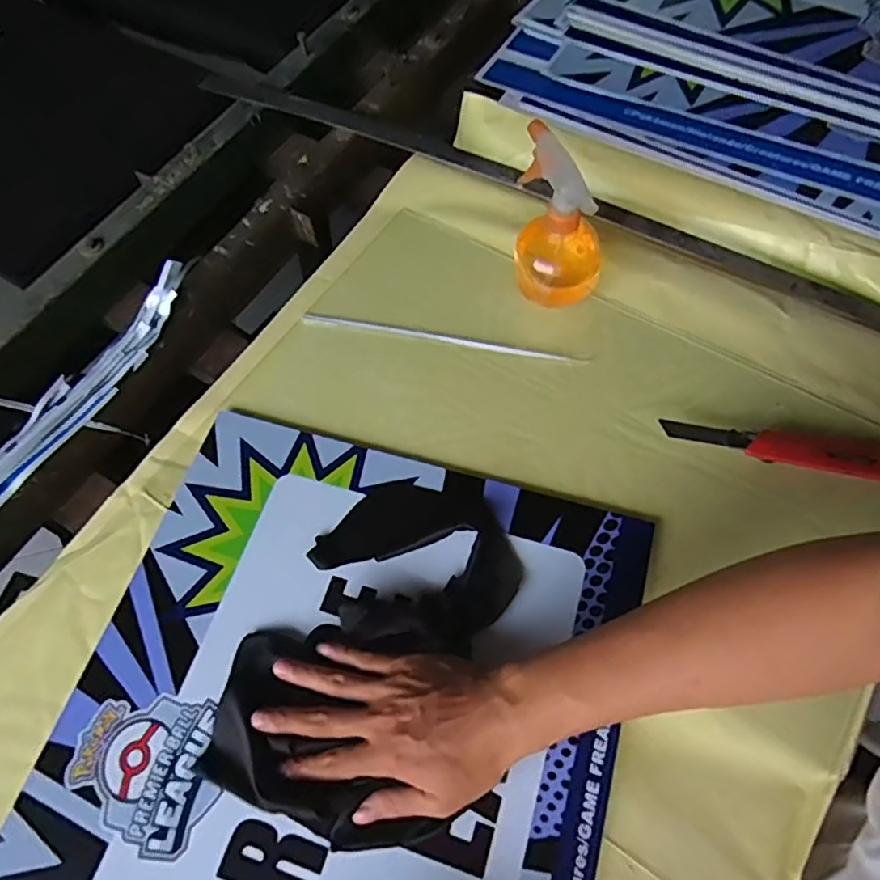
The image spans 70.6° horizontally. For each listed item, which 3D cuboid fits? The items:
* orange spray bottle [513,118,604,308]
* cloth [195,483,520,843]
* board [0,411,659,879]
[{"bbox_3d":[0.113,-0.197,0.583,0.085,0.161,0.072,15,66,11],"label":"orange spray bottle"},{"bbox_3d":[-0.054,0.153,0.492,0.187,0.037,0.270,17,68,9],"label":"cloth"},{"bbox_3d":[-0.100,0.271,0.447,0.406,0.011,0.578,14,65,11],"label":"board"}]

